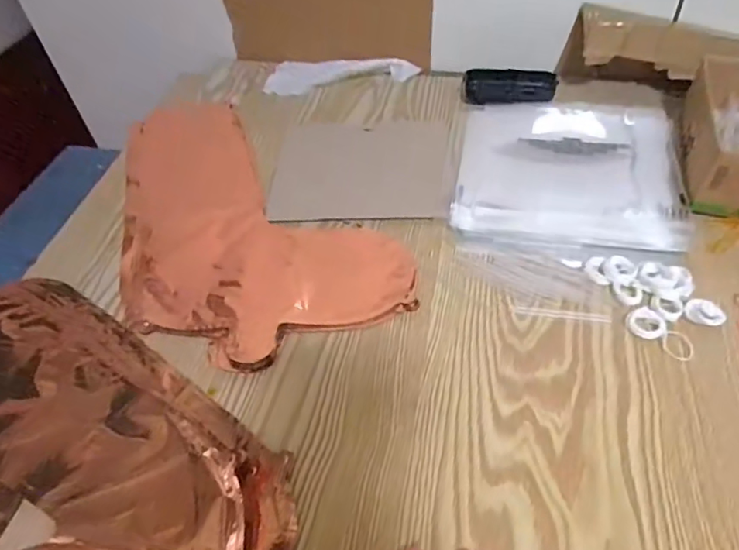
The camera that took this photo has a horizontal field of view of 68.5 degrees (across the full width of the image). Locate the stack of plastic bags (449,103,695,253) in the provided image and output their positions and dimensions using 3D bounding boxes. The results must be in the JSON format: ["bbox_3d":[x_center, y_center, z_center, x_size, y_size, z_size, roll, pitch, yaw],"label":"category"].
[{"bbox_3d":[0.207,-0.112,0.565,0.219,0.015,0.211,5,49,11],"label":"stack of plastic bags"}]

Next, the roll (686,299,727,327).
[{"bbox_3d":[0.270,0.031,0.437,0.029,0.009,0.023,29,57,28],"label":"roll"}]

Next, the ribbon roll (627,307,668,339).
[{"bbox_3d":[0.222,0.038,0.435,0.025,0.008,0.029,-30,52,-20],"label":"ribbon roll"}]

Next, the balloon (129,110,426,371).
[{"bbox_3d":[-0.158,-0.058,0.560,0.221,0.011,0.413,-32,53,-21],"label":"balloon"}]

